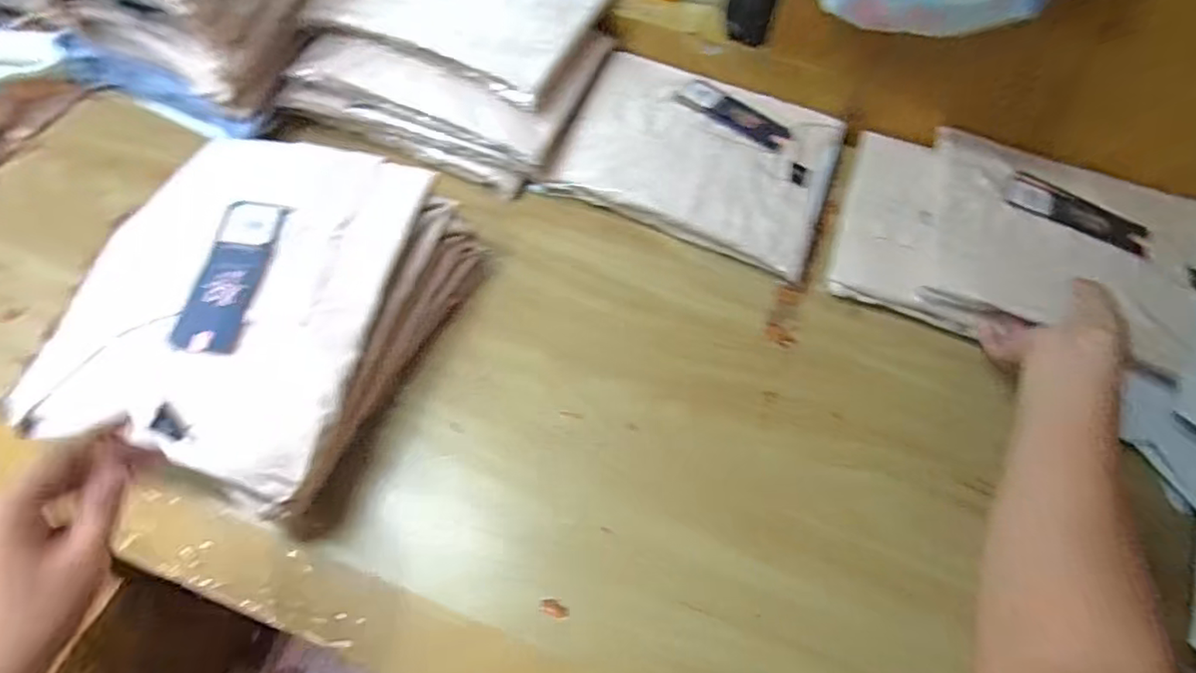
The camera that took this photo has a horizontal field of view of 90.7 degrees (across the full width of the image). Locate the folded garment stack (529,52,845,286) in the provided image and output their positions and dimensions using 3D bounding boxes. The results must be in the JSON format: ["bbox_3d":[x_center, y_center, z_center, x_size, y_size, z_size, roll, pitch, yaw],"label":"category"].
[{"bbox_3d":[0.105,-0.183,0.586,0.256,0.020,0.207,22,62,8],"label":"folded garment stack"}]

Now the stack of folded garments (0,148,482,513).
[{"bbox_3d":[-0.251,-0.025,0.455,0.220,0.075,0.267,22,65,9],"label":"stack of folded garments"}]

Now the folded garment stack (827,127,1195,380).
[{"bbox_3d":[0.376,-0.086,0.526,0.295,0.053,0.213,19,65,8],"label":"folded garment stack"}]

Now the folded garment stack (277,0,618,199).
[{"bbox_3d":[-0.136,-0.301,0.603,0.266,0.080,0.262,19,62,7],"label":"folded garment stack"}]

